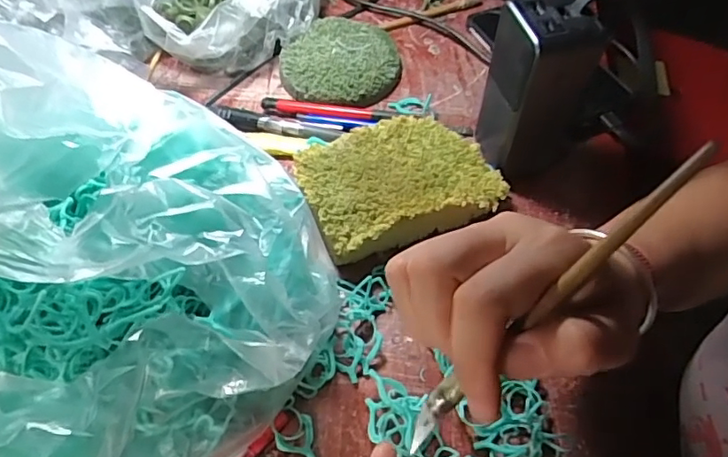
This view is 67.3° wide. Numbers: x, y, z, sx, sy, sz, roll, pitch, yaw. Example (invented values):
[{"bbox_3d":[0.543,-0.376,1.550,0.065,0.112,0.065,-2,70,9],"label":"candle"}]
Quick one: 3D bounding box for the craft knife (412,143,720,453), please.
[{"bbox_3d":[0.066,0.029,0.200,0.154,0.004,0.012,-49,64,17],"label":"craft knife"}]

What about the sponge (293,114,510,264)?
[{"bbox_3d":[0.024,-0.035,0.400,0.131,0.037,0.095,-18,59,-11],"label":"sponge"}]

